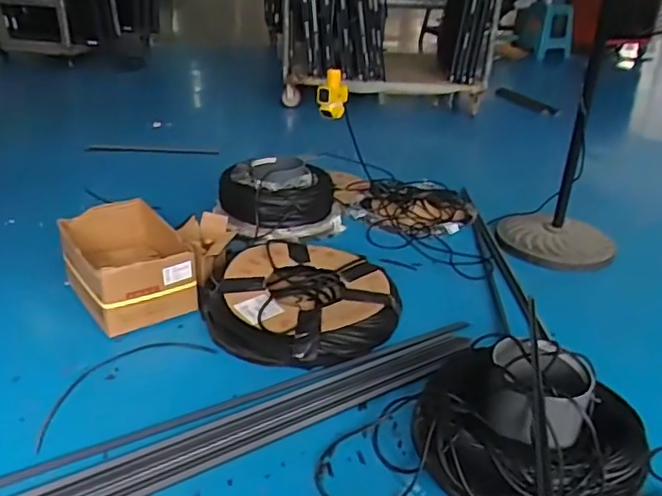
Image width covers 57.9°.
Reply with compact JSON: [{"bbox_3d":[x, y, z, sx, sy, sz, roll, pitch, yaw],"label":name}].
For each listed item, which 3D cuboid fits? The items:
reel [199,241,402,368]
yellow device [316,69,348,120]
[{"bbox_3d":[-0.087,0.128,1.708,0.523,0.118,0.528,3,29,-1],"label":"reel"},{"bbox_3d":[0.005,-0.374,1.458,0.075,0.109,0.055,5,29,2],"label":"yellow device"}]

